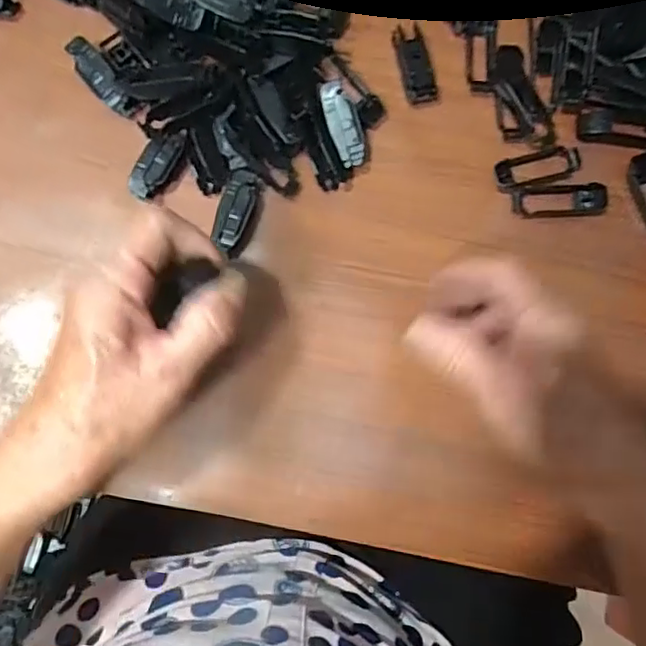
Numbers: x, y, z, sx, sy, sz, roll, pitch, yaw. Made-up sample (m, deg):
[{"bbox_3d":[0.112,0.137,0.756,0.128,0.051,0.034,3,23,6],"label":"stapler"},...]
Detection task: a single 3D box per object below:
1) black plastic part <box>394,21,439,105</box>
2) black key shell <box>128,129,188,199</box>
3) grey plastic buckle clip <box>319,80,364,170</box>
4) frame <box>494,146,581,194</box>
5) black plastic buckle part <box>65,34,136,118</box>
[{"bbox_3d":[0.057,-0.159,0.365,0.023,0.015,0.045,-11,84,-5],"label":"black plastic part"},{"bbox_3d":[-0.094,-0.092,0.339,0.018,0.011,0.043,31,83,0],"label":"black key shell"},{"bbox_3d":[0.012,-0.115,0.345,0.018,0.004,0.048,-18,96,-6],"label":"grey plastic buckle clip"},{"bbox_3d":[0.131,-0.094,0.363,0.055,0.004,0.020,-16,85,-5],"label":"frame"},{"bbox_3d":[-0.128,-0.141,0.346,0.016,0.014,0.050,-39,87,-7],"label":"black plastic buckle part"}]

